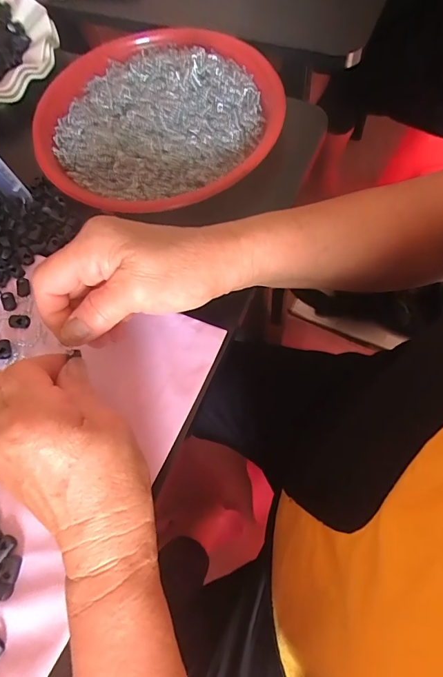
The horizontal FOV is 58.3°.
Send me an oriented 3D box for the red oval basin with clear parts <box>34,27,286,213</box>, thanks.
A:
[{"bbox_3d":[-0.069,-0.225,0.388,0.241,0.044,0.235,-43,69,-12],"label":"red oval basin with clear parts"}]

